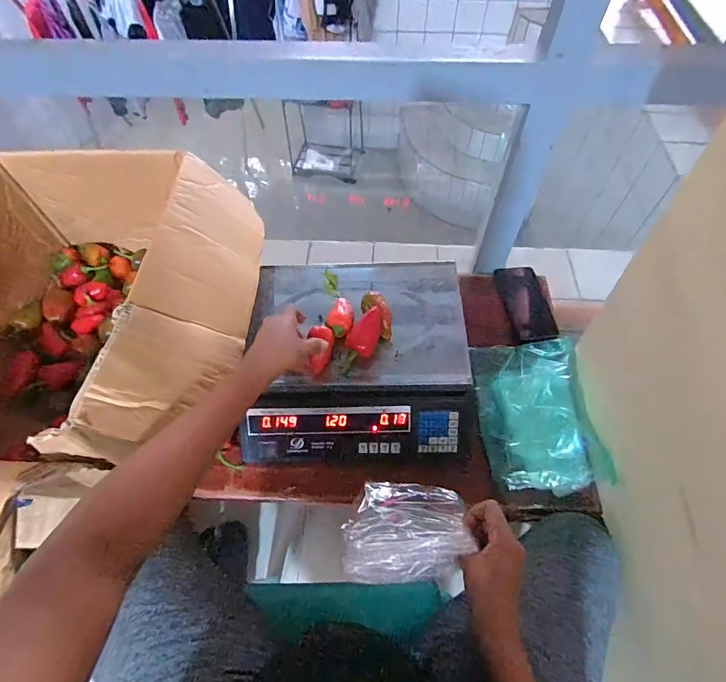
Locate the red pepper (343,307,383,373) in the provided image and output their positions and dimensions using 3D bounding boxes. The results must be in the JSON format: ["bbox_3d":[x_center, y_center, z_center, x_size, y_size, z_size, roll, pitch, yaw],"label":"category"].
[{"bbox_3d":[0.001,0.000,0.594,0.038,0.033,0.101,31,98,18],"label":"red pepper"}]

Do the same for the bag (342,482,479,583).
[{"bbox_3d":[0.050,0.209,0.463,0.135,0.053,0.105,0,59,0],"label":"bag"}]

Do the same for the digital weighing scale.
[{"bbox_3d":[-0.004,0.021,0.644,0.332,0.088,0.298,-1,59,0],"label":"digital weighing scale"}]

